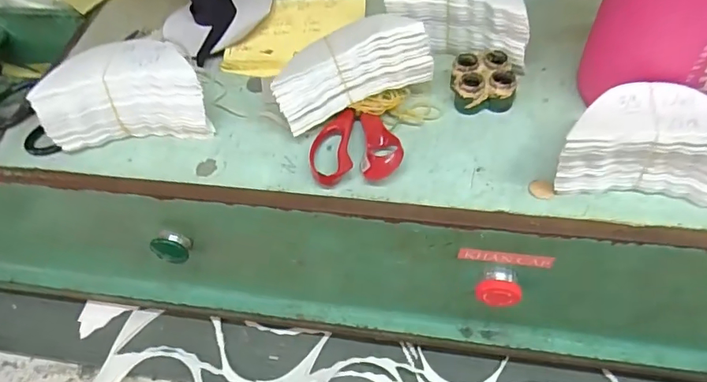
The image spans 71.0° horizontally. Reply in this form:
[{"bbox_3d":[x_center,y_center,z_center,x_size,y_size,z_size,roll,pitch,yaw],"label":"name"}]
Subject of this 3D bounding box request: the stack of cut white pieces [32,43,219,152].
[{"bbox_3d":[-0.210,-0.089,0.464,0.142,0.078,0.070,-8,53,-2],"label":"stack of cut white pieces"}]

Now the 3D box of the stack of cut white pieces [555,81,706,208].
[{"bbox_3d":[0.239,-0.036,0.394,0.150,0.076,0.072,6,54,8],"label":"stack of cut white pieces"}]

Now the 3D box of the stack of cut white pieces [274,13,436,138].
[{"bbox_3d":[-0.007,-0.121,0.461,0.143,0.064,0.079,-24,54,1],"label":"stack of cut white pieces"}]

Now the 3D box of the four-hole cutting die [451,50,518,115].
[{"bbox_3d":[0.124,-0.105,0.481,0.056,0.034,0.055,-5,53,0],"label":"four-hole cutting die"}]

